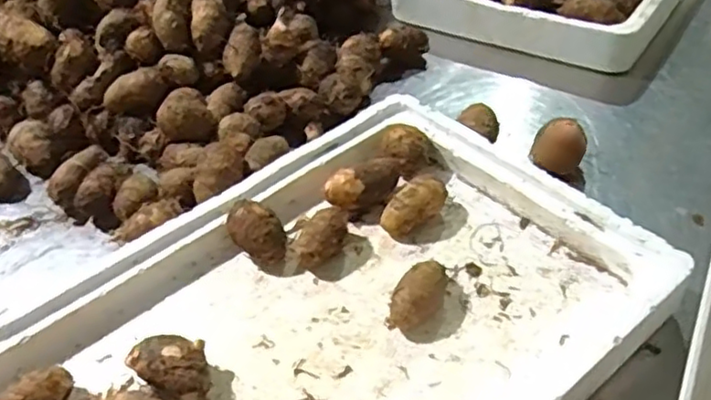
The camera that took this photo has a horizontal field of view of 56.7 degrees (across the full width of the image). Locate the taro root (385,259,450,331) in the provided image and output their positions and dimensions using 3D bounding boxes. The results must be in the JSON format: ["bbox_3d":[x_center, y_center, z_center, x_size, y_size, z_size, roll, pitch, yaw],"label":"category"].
[{"bbox_3d":[0.045,0.068,0.457,0.027,0.027,0.053,25,52,29],"label":"taro root"}]

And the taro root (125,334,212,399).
[{"bbox_3d":[-0.116,0.107,0.426,0.053,0.033,0.036,19,50,25],"label":"taro root"}]

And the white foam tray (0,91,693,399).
[{"bbox_3d":[-0.035,0.099,0.435,0.456,0.049,0.288,-35,50,-25],"label":"white foam tray"}]

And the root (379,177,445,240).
[{"bbox_3d":[0.046,0.006,0.519,0.031,0.033,0.053,28,54,31],"label":"root"}]

